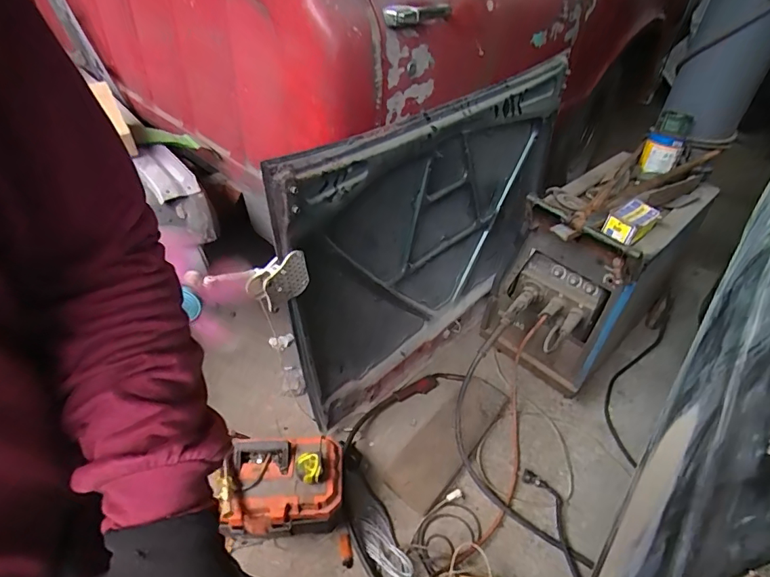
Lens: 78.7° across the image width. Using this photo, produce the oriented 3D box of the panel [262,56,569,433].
[{"bbox_3d":[0.174,-0.161,1.461,0.162,0.796,1.124,31,49,27],"label":"panel"}]

